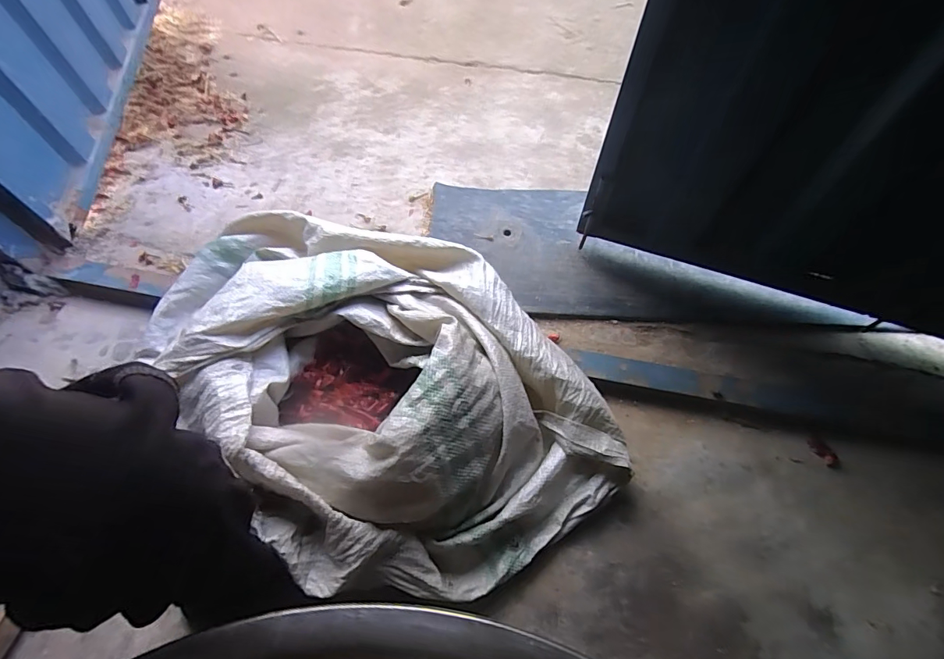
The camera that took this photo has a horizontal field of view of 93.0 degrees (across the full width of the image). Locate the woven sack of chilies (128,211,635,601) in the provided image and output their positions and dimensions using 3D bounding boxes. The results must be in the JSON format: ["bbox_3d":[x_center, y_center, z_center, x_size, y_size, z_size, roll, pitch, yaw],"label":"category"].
[{"bbox_3d":[-0.124,0.057,0.645,0.414,0.194,0.622,-32,66,-18],"label":"woven sack of chilies"}]

